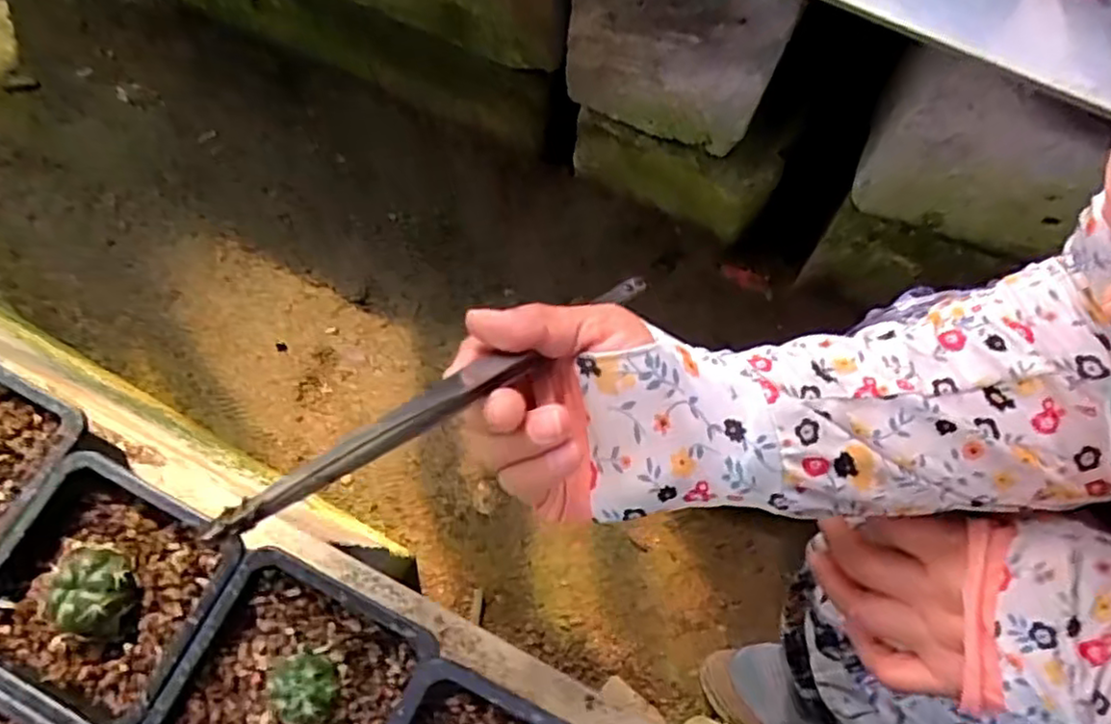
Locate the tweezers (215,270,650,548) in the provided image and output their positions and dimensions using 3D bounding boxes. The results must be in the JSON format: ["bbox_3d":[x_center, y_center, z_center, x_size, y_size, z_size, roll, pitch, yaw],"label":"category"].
[{"bbox_3d":[-0.021,0.000,0.289,0.013,0.011,0.284,40,33,11],"label":"tweezers"}]

